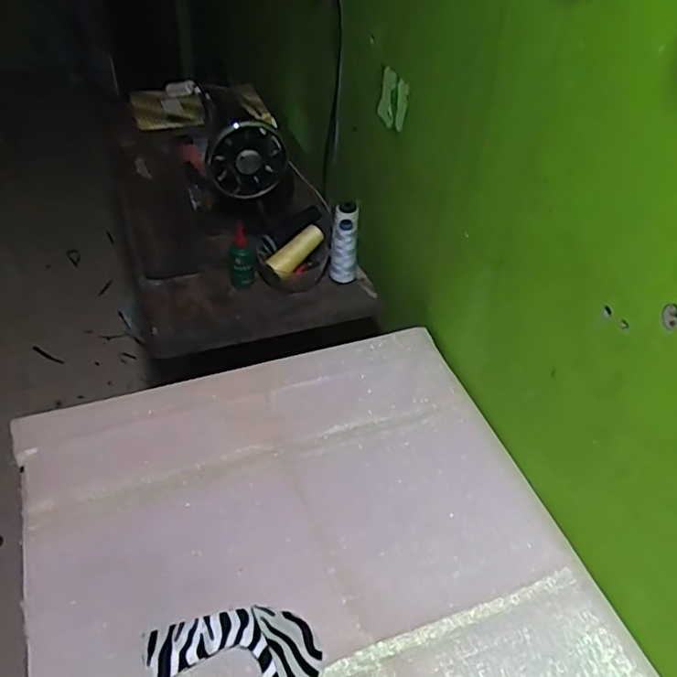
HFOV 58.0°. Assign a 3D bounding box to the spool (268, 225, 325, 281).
[{"bbox_3d":[-0.069,-0.147,1.031,0.035,0.036,0.115,31,64,26],"label":"spool"}]

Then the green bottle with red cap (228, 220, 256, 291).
[{"bbox_3d":[-0.161,-0.131,1.010,0.035,0.107,0.030,26,48,21],"label":"green bottle with red cap"}]

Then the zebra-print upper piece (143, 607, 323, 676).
[{"bbox_3d":[-0.097,0.336,0.608,0.161,0.007,0.146,-17,48,-21],"label":"zebra-print upper piece"}]

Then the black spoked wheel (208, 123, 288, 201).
[{"bbox_3d":[-0.151,-0.297,1.025,0.129,0.127,0.030,-10,45,-14],"label":"black spoked wheel"}]

